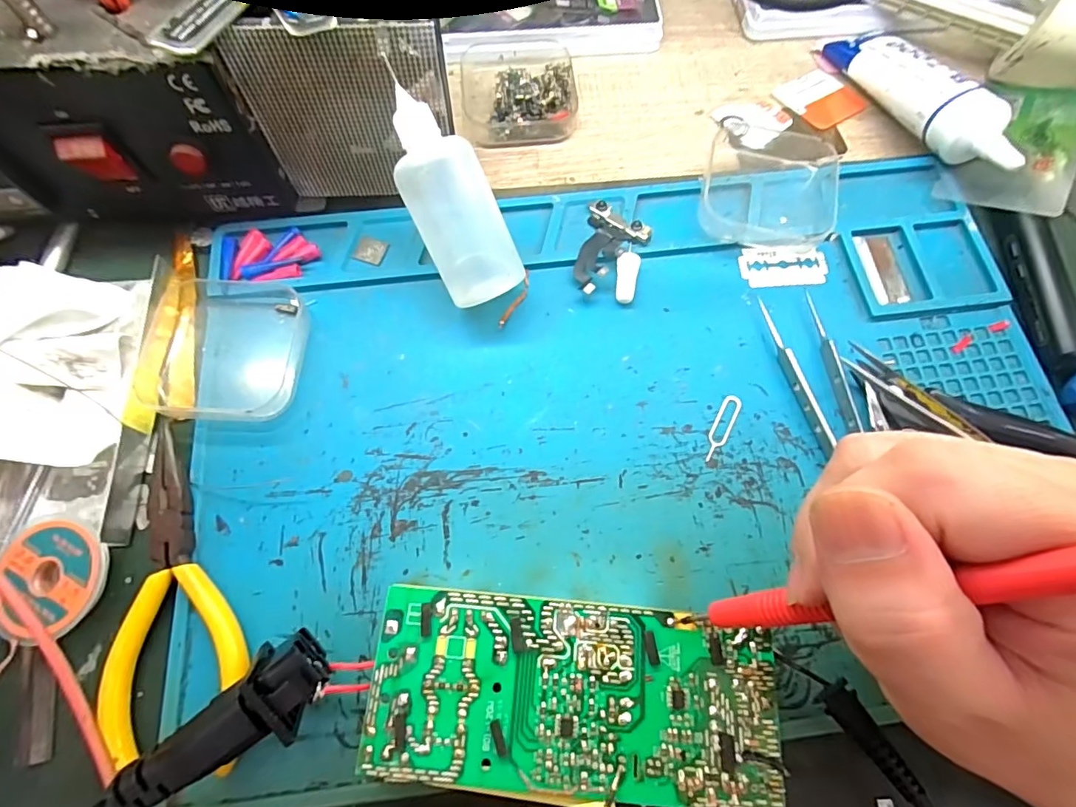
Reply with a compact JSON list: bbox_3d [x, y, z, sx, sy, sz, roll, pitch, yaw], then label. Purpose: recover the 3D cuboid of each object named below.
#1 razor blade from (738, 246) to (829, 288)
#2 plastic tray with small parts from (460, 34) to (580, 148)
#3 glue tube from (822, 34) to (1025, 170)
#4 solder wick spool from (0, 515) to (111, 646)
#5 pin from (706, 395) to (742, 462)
[{"bbox_3d":[0.121,-0.068,0.249,0.042,0.004,0.023,-6,71,-2],"label":"razor blade"},{"bbox_3d":[-0.010,-0.178,0.281,0.061,0.020,0.066,-9,71,-3],"label":"plastic tray with small parts"},{"bbox_3d":[0.202,-0.163,0.267,0.031,0.019,0.124,-37,56,25],"label":"glue tube"},{"bbox_3d":[-0.183,0.065,0.191,0.036,0.014,0.043,5,71,2],"label":"solder wick spool"},{"bbox_3d":[0.081,0.010,0.221,0.008,0.004,0.033,26,73,8],"label":"pin"}]

